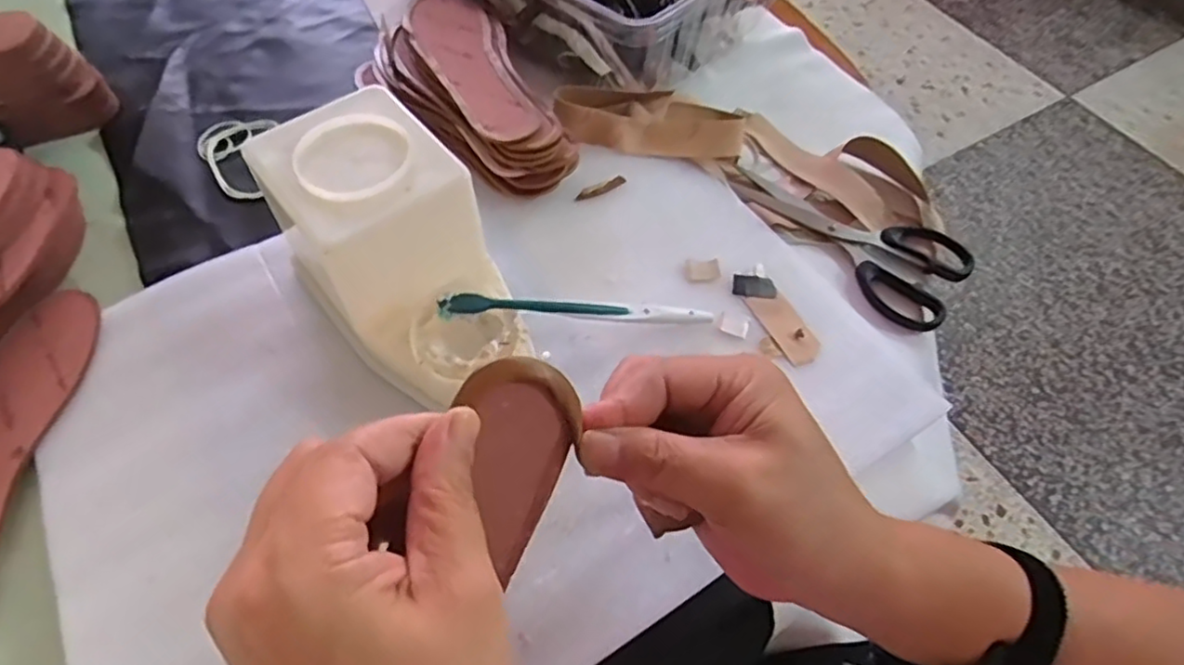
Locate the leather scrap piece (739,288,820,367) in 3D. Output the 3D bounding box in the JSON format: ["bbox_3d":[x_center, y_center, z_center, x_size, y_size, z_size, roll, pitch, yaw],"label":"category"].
[{"bbox_3d":[0.137,-0.006,0.463,0.029,0.004,0.062,-24,62,-16],"label":"leather scrap piece"}]

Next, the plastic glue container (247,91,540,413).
[{"bbox_3d":[-0.121,-0.043,0.419,0.105,0.124,0.187,-32,64,-19],"label":"plastic glue container"}]

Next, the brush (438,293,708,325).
[{"bbox_3d":[-0.007,-0.013,0.430,0.185,0.017,0.015,2,56,-20],"label":"brush"}]

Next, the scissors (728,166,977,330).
[{"bbox_3d":[0.211,-0.087,0.527,0.093,0.014,0.197,-34,65,-21],"label":"scissors"}]

